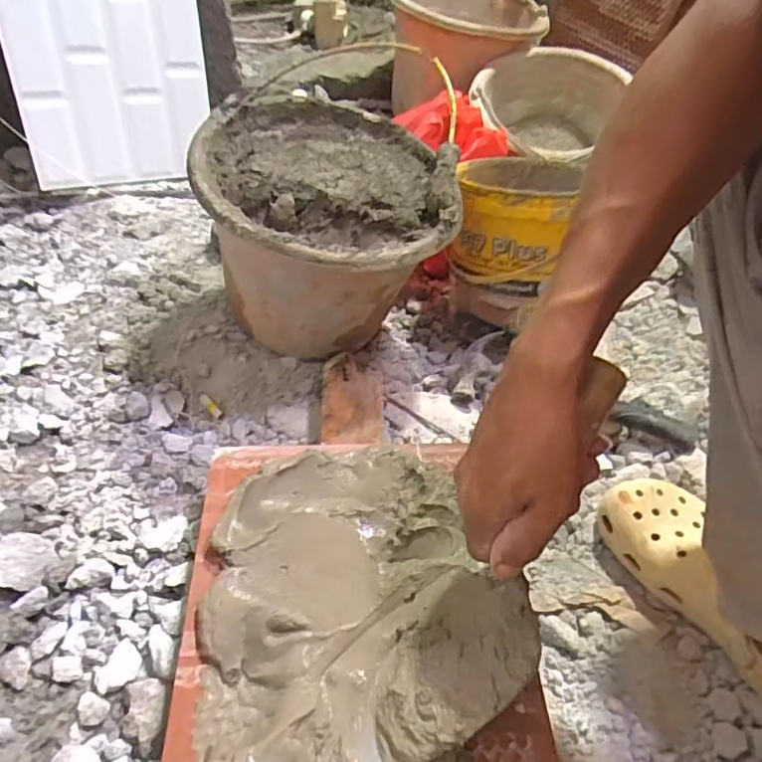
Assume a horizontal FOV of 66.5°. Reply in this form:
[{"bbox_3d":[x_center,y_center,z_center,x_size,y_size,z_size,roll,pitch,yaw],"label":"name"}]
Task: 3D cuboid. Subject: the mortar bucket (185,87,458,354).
[{"bbox_3d":[-0.051,-0.165,0.648,0.254,0.187,0.284,11,49,4],"label":"mortar bucket"}]

